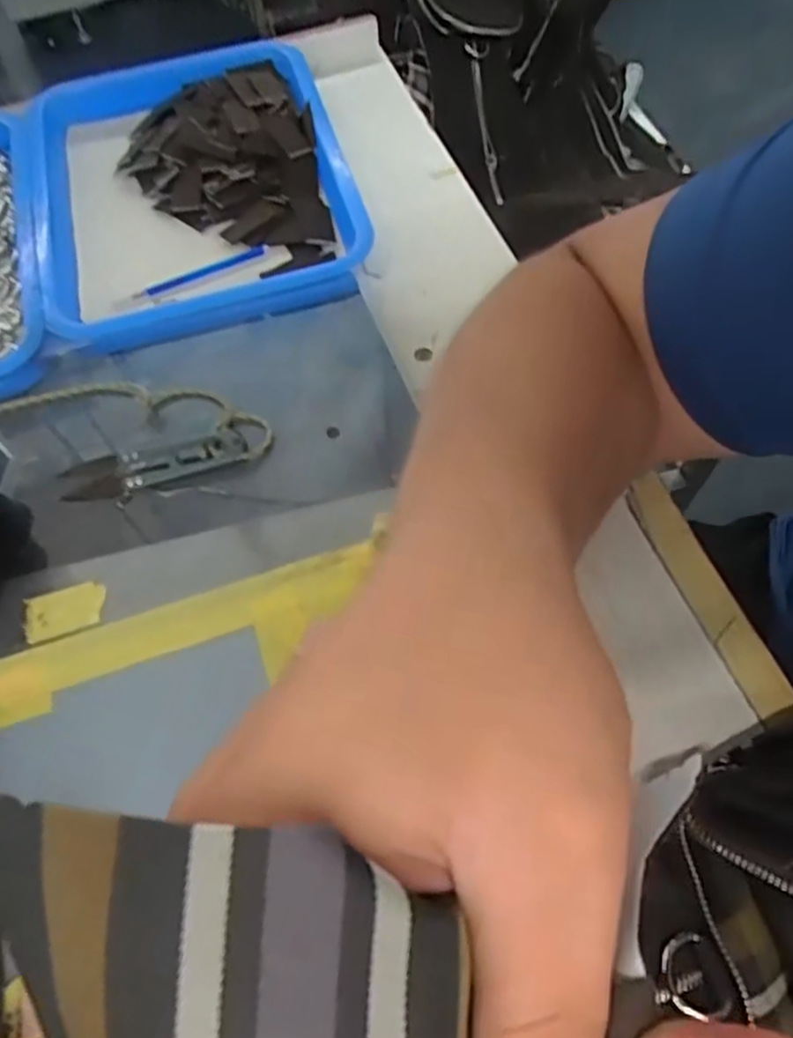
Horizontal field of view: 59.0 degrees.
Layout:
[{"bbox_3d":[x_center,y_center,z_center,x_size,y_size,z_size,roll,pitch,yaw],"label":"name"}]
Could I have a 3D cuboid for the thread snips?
[{"bbox_3d":[-0.135,-0.032,0.393,0.100,0.007,0.022,-14,62,-5],"label":"thread snips"}]

